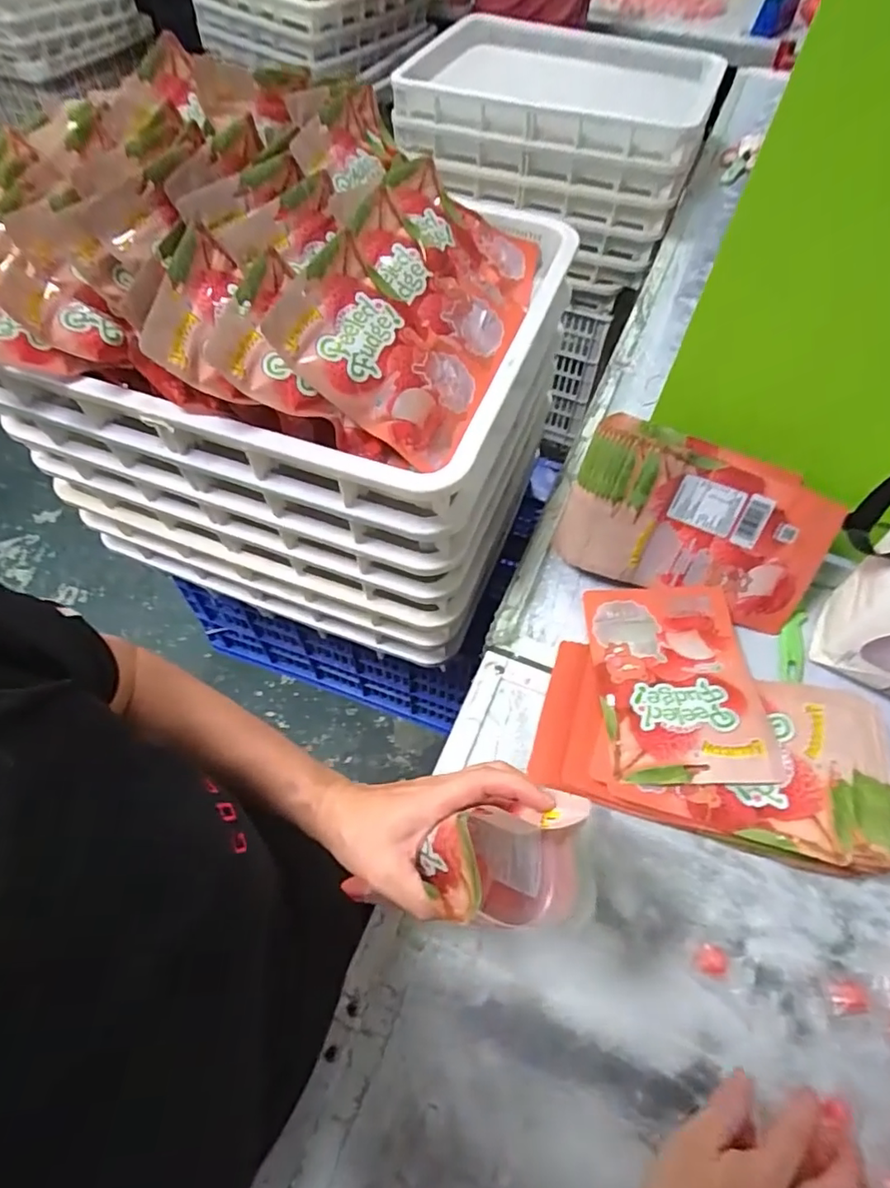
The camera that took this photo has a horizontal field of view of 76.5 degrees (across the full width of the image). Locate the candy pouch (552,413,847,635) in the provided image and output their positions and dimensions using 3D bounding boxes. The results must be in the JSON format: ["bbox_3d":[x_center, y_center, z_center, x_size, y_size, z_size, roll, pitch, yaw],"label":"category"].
[{"bbox_3d":[0.277,-0.075,0.630,0.279,0.174,0.045,21,20,4],"label":"candy pouch"}]

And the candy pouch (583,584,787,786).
[{"bbox_3d":[0.234,0.084,0.584,0.155,0.016,0.221,0,51,4],"label":"candy pouch"}]

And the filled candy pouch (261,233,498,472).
[{"bbox_3d":[-0.054,-0.237,0.558,0.207,0.030,0.165,33,65,-24],"label":"filled candy pouch"}]

